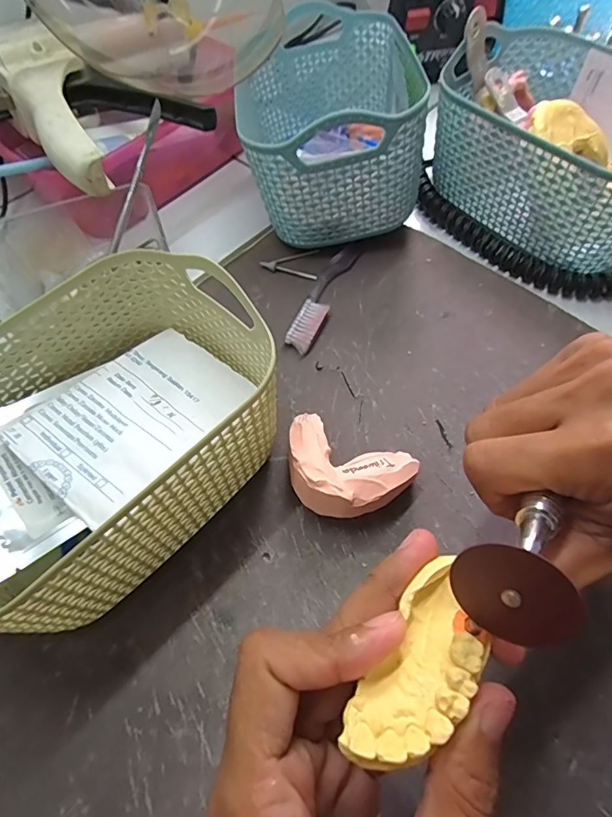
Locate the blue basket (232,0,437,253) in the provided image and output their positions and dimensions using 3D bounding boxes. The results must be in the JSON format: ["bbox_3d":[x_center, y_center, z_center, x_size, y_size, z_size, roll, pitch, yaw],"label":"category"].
[{"bbox_3d":[0.015,-0.206,0.346,0.117,0.095,0.175,0,61,2],"label":"blue basket"}]

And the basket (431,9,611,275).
[{"bbox_3d":[0.173,-0.178,0.335,0.119,0.081,0.168,-34,65,-16],"label":"basket"}]

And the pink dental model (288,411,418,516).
[{"bbox_3d":[0.020,0.033,0.247,0.066,0.033,0.048,18,63,12],"label":"pink dental model"}]

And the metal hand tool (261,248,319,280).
[{"bbox_3d":[-0.012,-0.103,0.342,0.040,0.004,0.029,3,61,3],"label":"metal hand tool"}]

